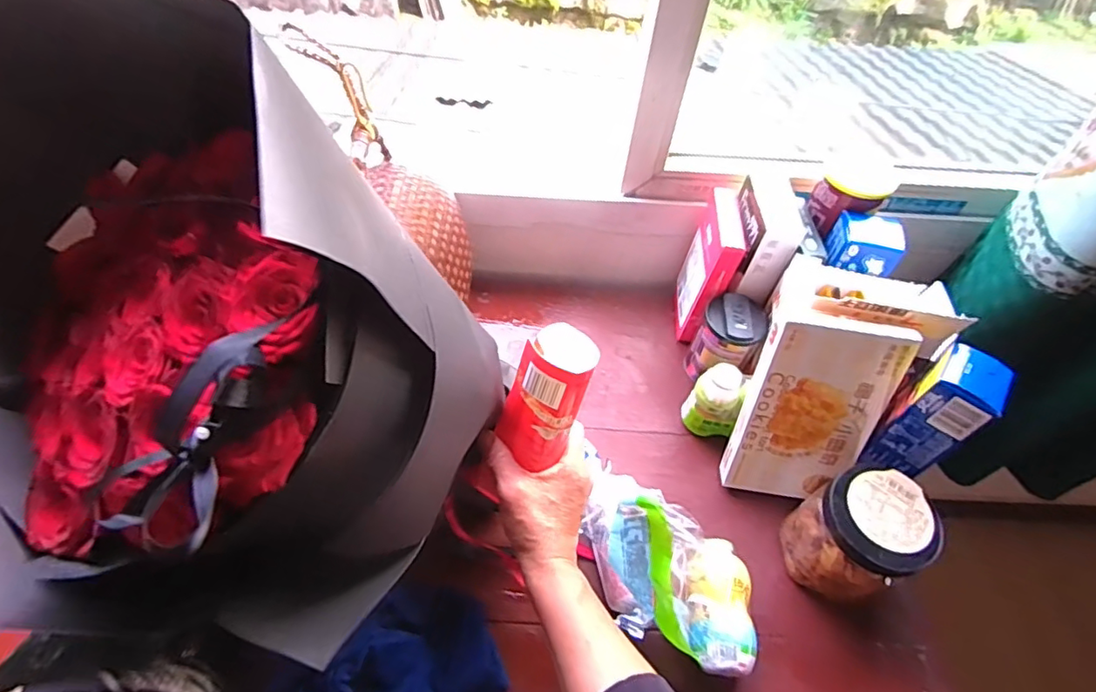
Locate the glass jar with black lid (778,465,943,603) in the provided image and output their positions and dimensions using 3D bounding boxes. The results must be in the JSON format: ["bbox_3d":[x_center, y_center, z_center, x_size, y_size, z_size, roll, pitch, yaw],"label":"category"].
[{"bbox_3d":[0.269,0.172,0.500,0.082,0.124,0.086,2,55,-3],"label":"glass jar with black lid"}]

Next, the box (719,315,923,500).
[{"bbox_3d":[0.245,0.064,0.526,0.117,0.197,0.020,9,33,4],"label":"box"}]

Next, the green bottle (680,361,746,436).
[{"bbox_3d":[0.175,0.057,0.587,0.054,0.095,0.051,25,57,13],"label":"green bottle"}]

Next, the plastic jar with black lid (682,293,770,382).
[{"bbox_3d":[0.192,0.001,0.620,0.063,0.106,0.064,2,55,-3],"label":"plastic jar with black lid"}]

